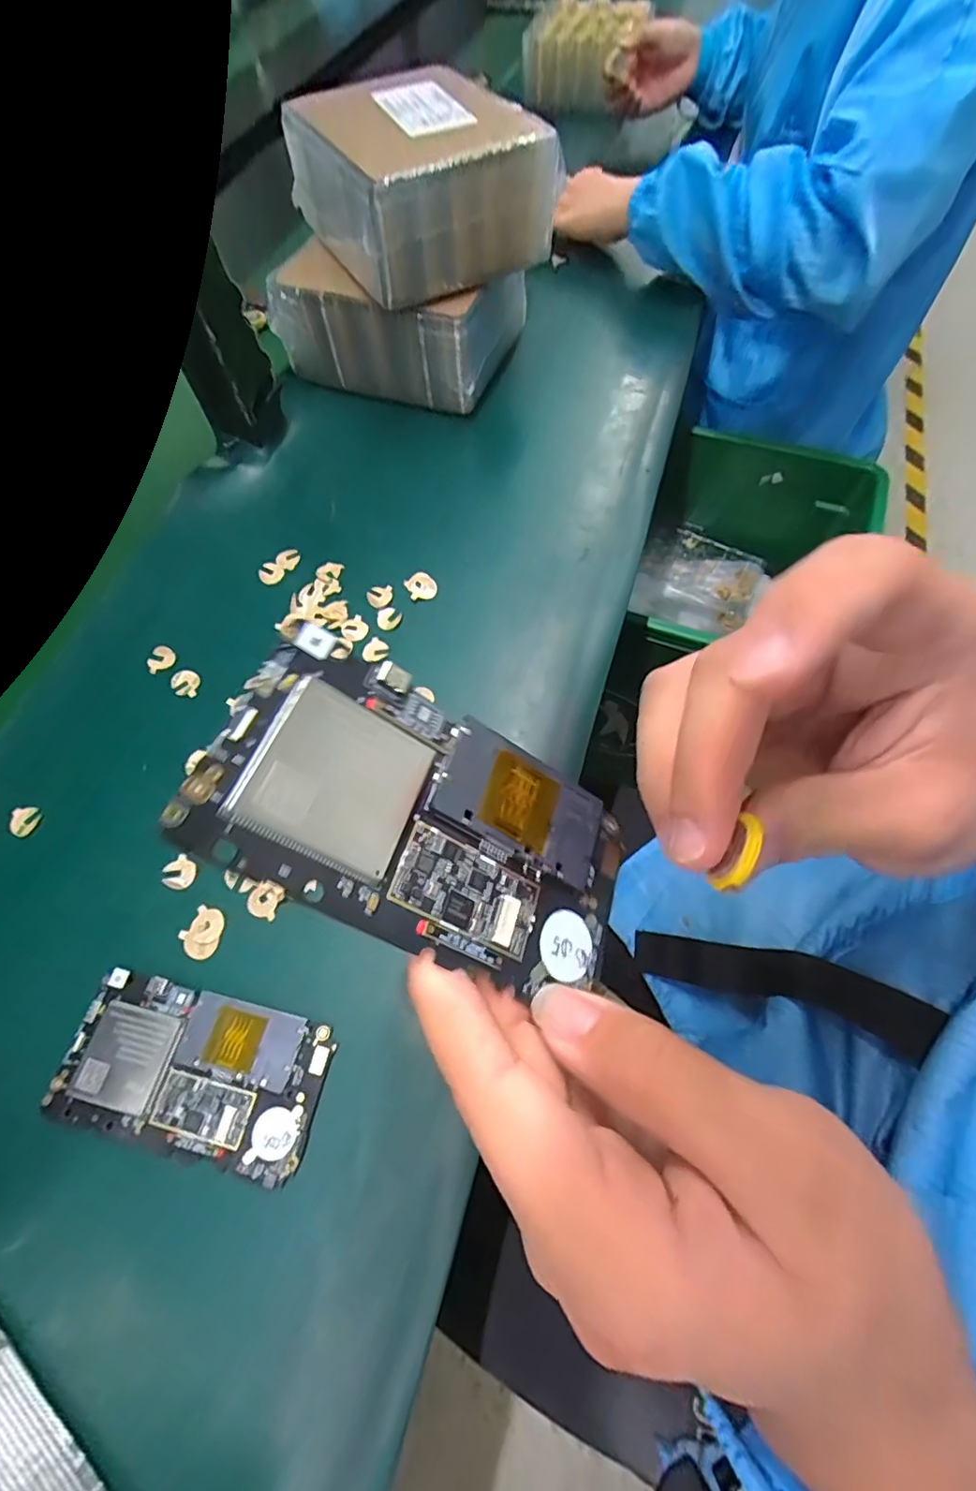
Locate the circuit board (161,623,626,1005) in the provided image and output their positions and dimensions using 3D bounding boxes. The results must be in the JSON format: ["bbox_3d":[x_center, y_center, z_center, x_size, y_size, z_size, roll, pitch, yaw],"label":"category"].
[{"bbox_3d":[-0.011,0.022,0.156,0.121,0.005,0.065,33,60,-21],"label":"circuit board"}]

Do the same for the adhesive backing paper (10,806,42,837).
[{"bbox_3d":[-0.276,0.044,0.336,0.018,0.004,0.017,22,68,11],"label":"adhesive backing paper"}]

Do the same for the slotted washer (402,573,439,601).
[{"bbox_3d":[-0.047,-0.114,0.401,0.020,0.004,0.022,-1,65,1],"label":"slotted washer"}]

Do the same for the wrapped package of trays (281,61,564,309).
[{"bbox_3d":[-0.048,-0.414,0.418,0.144,0.082,0.154,-28,64,-8],"label":"wrapped package of trays"}]

